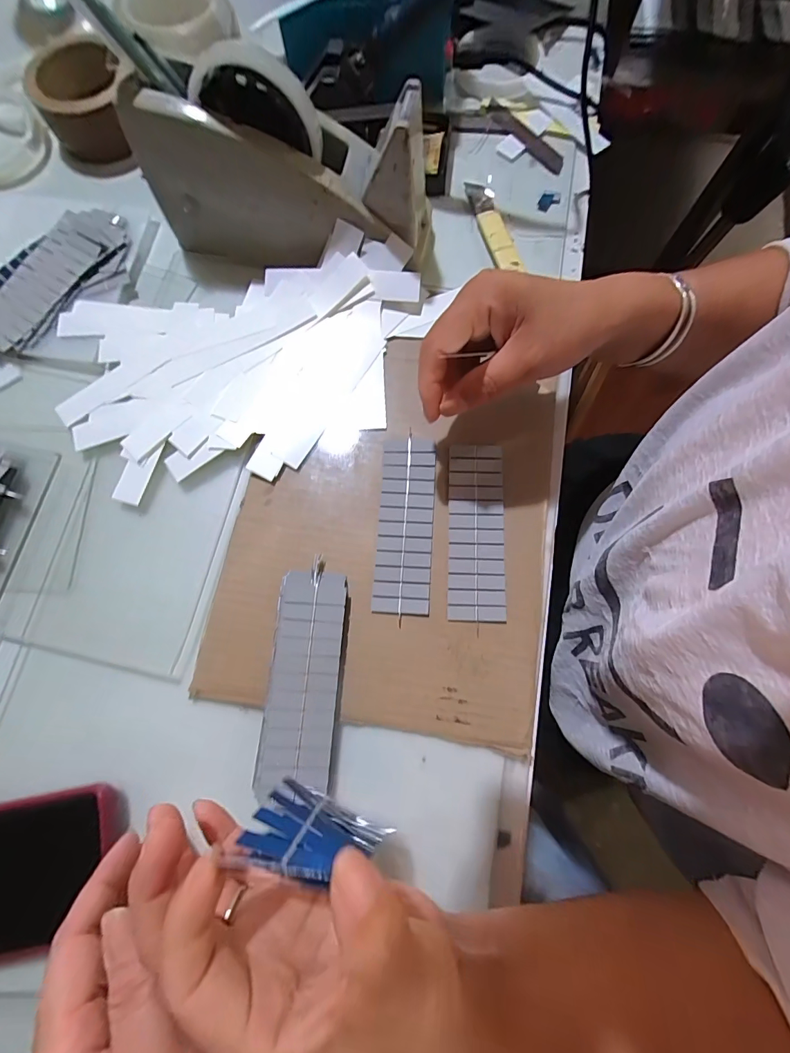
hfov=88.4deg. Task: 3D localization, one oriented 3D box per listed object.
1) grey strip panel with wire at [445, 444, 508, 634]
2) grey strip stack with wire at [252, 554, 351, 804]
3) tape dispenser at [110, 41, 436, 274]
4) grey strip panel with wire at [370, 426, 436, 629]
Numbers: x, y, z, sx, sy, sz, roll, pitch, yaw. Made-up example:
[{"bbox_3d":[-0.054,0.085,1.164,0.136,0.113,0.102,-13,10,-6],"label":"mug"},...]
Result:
[{"bbox_3d":[0.058,0.002,0.289,0.039,0.004,0.127,2,77,1],"label":"grey strip panel with wire"},{"bbox_3d":[-0.057,0.094,0.263,0.045,0.019,0.132,5,77,2],"label":"grey strip stack with wire"},{"bbox_3d":[-0.080,-0.268,0.302,0.218,0.106,0.085,0,77,0],"label":"tape dispenser"},{"bbox_3d":[0.008,-0.003,0.291,0.039,0.004,0.128,4,77,1],"label":"grey strip panel with wire"}]

